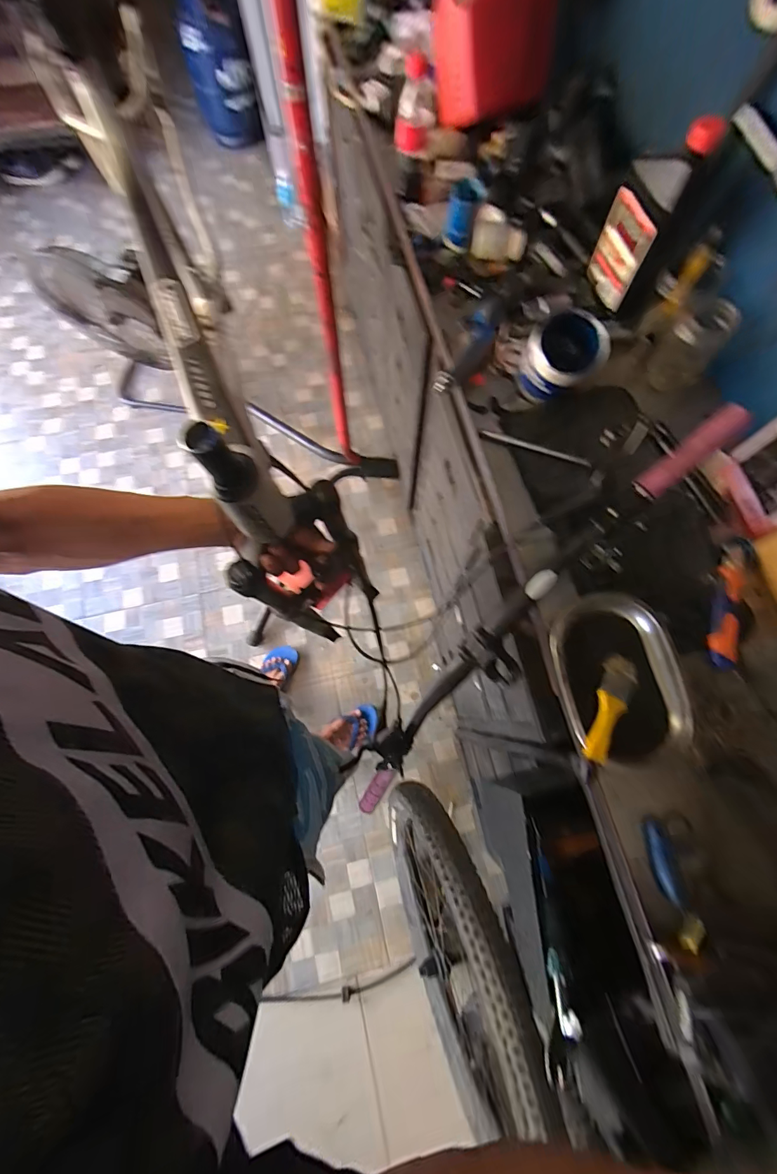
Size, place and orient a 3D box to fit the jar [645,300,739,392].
[{"bbox_3d":[0.460,-0.362,0.646,0.066,0.115,0.066,0,73,-1],"label":"jar"}]

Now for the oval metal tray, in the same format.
[{"bbox_3d":[0.291,0.116,0.541,0.142,0.034,0.207,-9,73,-4],"label":"oval metal tray"}]

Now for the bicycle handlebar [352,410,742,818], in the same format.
[{"bbox_3d":[0.152,0.090,0.594,0.073,0.058,0.766,41,112,11],"label":"bicycle handlebar"}]

